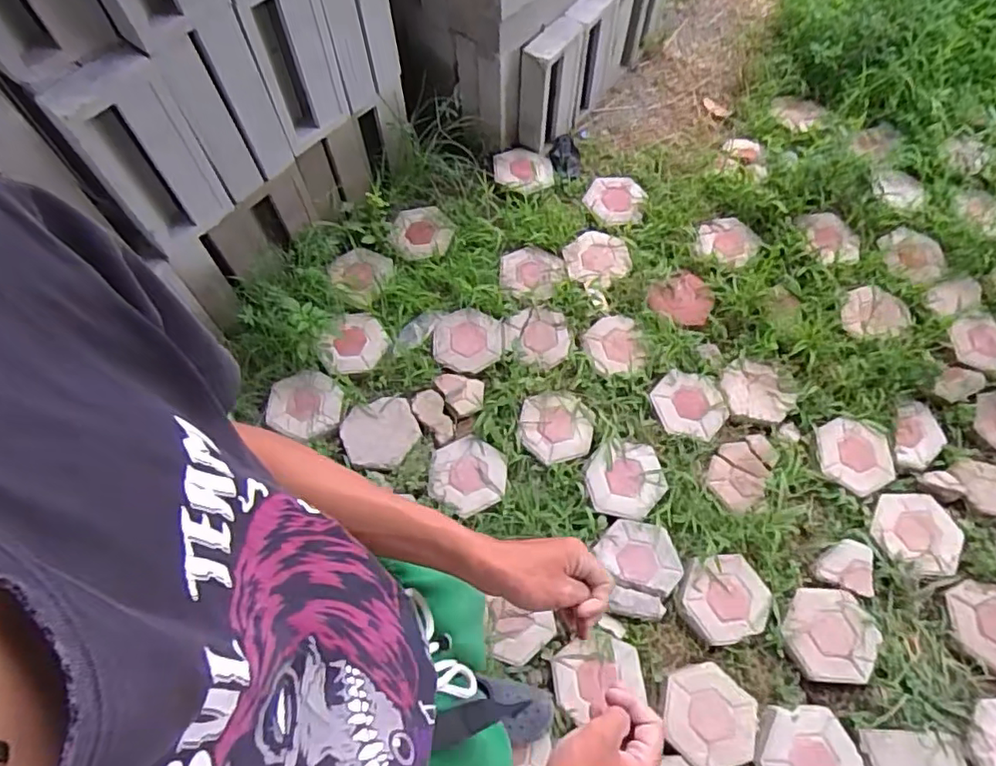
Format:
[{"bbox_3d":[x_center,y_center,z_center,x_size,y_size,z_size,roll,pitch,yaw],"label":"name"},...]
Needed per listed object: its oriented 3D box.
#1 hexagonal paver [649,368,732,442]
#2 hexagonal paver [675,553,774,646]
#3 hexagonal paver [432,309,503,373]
[{"bbox_3d":[0.516,0.059,1.587,0.207,0.030,0.184,7,66,6],"label":"hexagonal paver"},{"bbox_3d":[0.533,0.507,1.389,0.209,0.030,0.187,-5,65,0],"label":"hexagonal paver"},{"bbox_3d":[-0.086,-0.123,1.689,0.195,0.035,0.174,20,68,11],"label":"hexagonal paver"}]

